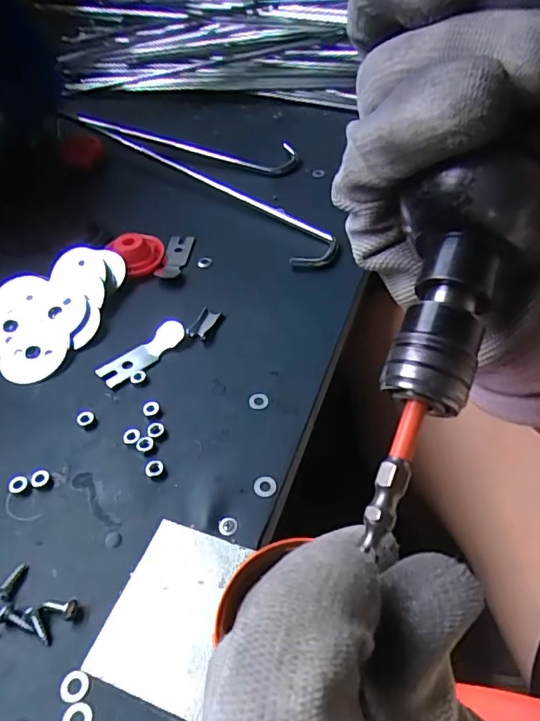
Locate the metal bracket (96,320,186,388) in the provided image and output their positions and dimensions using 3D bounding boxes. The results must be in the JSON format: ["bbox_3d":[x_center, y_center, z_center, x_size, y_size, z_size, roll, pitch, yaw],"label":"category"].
[{"bbox_3d":[-0.086,-0.007,0.355,0.020,0.009,0.062,36,57,30],"label":"metal bracket"}]

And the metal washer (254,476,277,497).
[{"bbox_3d":[-0.002,0.069,0.288,0.012,0.004,0.012,0,54,6],"label":"metal washer"}]

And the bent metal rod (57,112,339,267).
[{"bbox_3d":[-0.090,-0.169,0.489,0.356,0.013,0.047,32,52,23],"label":"bent metal rod"}]

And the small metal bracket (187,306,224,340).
[{"bbox_3d":[-0.046,-0.027,0.375,0.016,0.004,0.031,14,49,14],"label":"small metal bracket"}]

